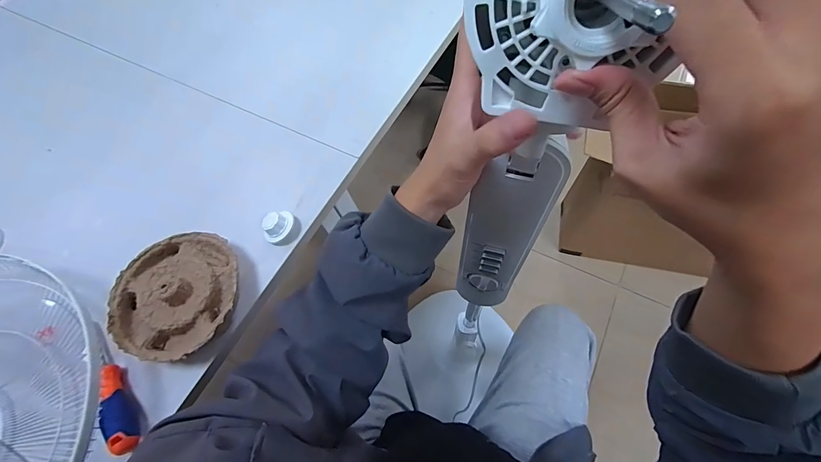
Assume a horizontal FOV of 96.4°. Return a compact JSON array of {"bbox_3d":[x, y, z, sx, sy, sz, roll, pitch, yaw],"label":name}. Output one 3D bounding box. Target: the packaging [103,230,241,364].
[{"bbox_3d":[-0.305,0.078,0.475,0.154,0.042,0.162,-1,64,3],"label":"packaging"}]

